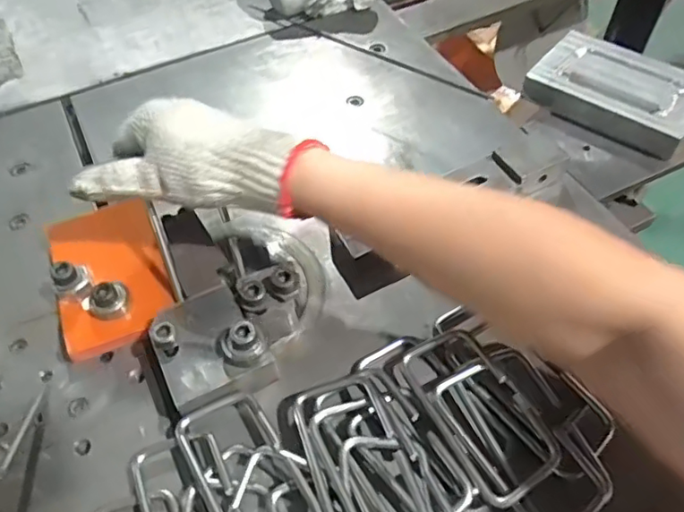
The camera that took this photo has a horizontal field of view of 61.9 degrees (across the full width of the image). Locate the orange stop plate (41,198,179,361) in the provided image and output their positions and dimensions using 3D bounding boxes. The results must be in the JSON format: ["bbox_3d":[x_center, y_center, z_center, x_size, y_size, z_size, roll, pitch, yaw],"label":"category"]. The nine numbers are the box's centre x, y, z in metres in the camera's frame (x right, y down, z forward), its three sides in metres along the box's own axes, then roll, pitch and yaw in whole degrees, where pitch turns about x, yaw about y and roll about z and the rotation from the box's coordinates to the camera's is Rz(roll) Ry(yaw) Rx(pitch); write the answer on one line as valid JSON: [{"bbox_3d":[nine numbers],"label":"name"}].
[{"bbox_3d":[-0.170,0.012,0.420,0.076,0.018,0.115,-21,56,-13],"label":"orange stop plate"}]

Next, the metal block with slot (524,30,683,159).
[{"bbox_3d":[0.247,-0.148,0.516,0.139,0.032,0.099,35,62,23],"label":"metal block with slot"}]

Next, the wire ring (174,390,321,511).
[{"bbox_3d":[-0.054,0.124,0.322,0.053,0.007,0.101,-28,55,-19],"label":"wire ring"}]

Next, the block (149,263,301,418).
[{"bbox_3d":[-0.068,0.051,0.372,0.099,0.043,0.081,-20,56,-13],"label":"block"}]

